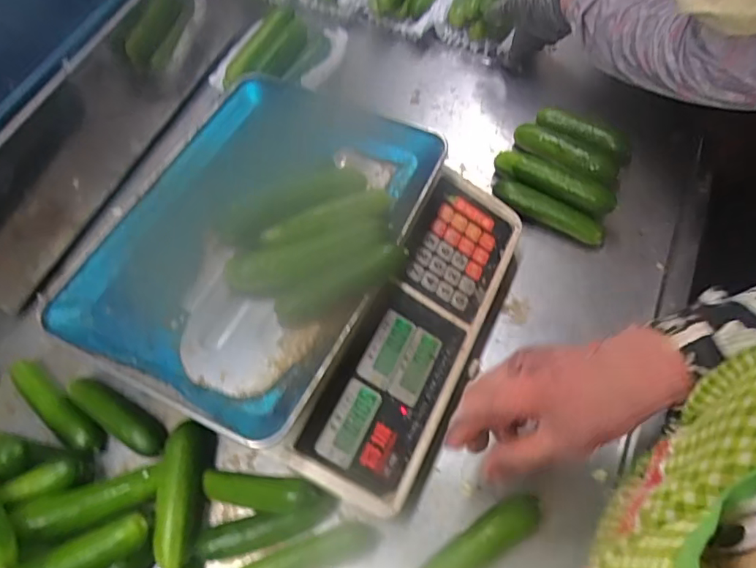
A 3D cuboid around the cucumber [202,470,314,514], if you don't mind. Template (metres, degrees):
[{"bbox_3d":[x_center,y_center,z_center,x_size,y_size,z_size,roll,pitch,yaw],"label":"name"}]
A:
[{"bbox_3d":[-0.100,0.171,0.439,0.102,0.020,0.027,-3,61,26],"label":"cucumber"}]

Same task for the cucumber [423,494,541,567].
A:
[{"bbox_3d":[0.076,0.216,0.429,0.122,0.032,0.029,-31,64,-13],"label":"cucumber"}]

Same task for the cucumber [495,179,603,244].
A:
[{"bbox_3d":[0.183,-0.078,0.574,0.124,0.035,0.021,29,68,15],"label":"cucumber"}]

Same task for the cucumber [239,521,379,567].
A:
[{"bbox_3d":[-0.061,0.225,0.436,0.120,0.020,0.029,-15,62,-5],"label":"cucumber"}]

